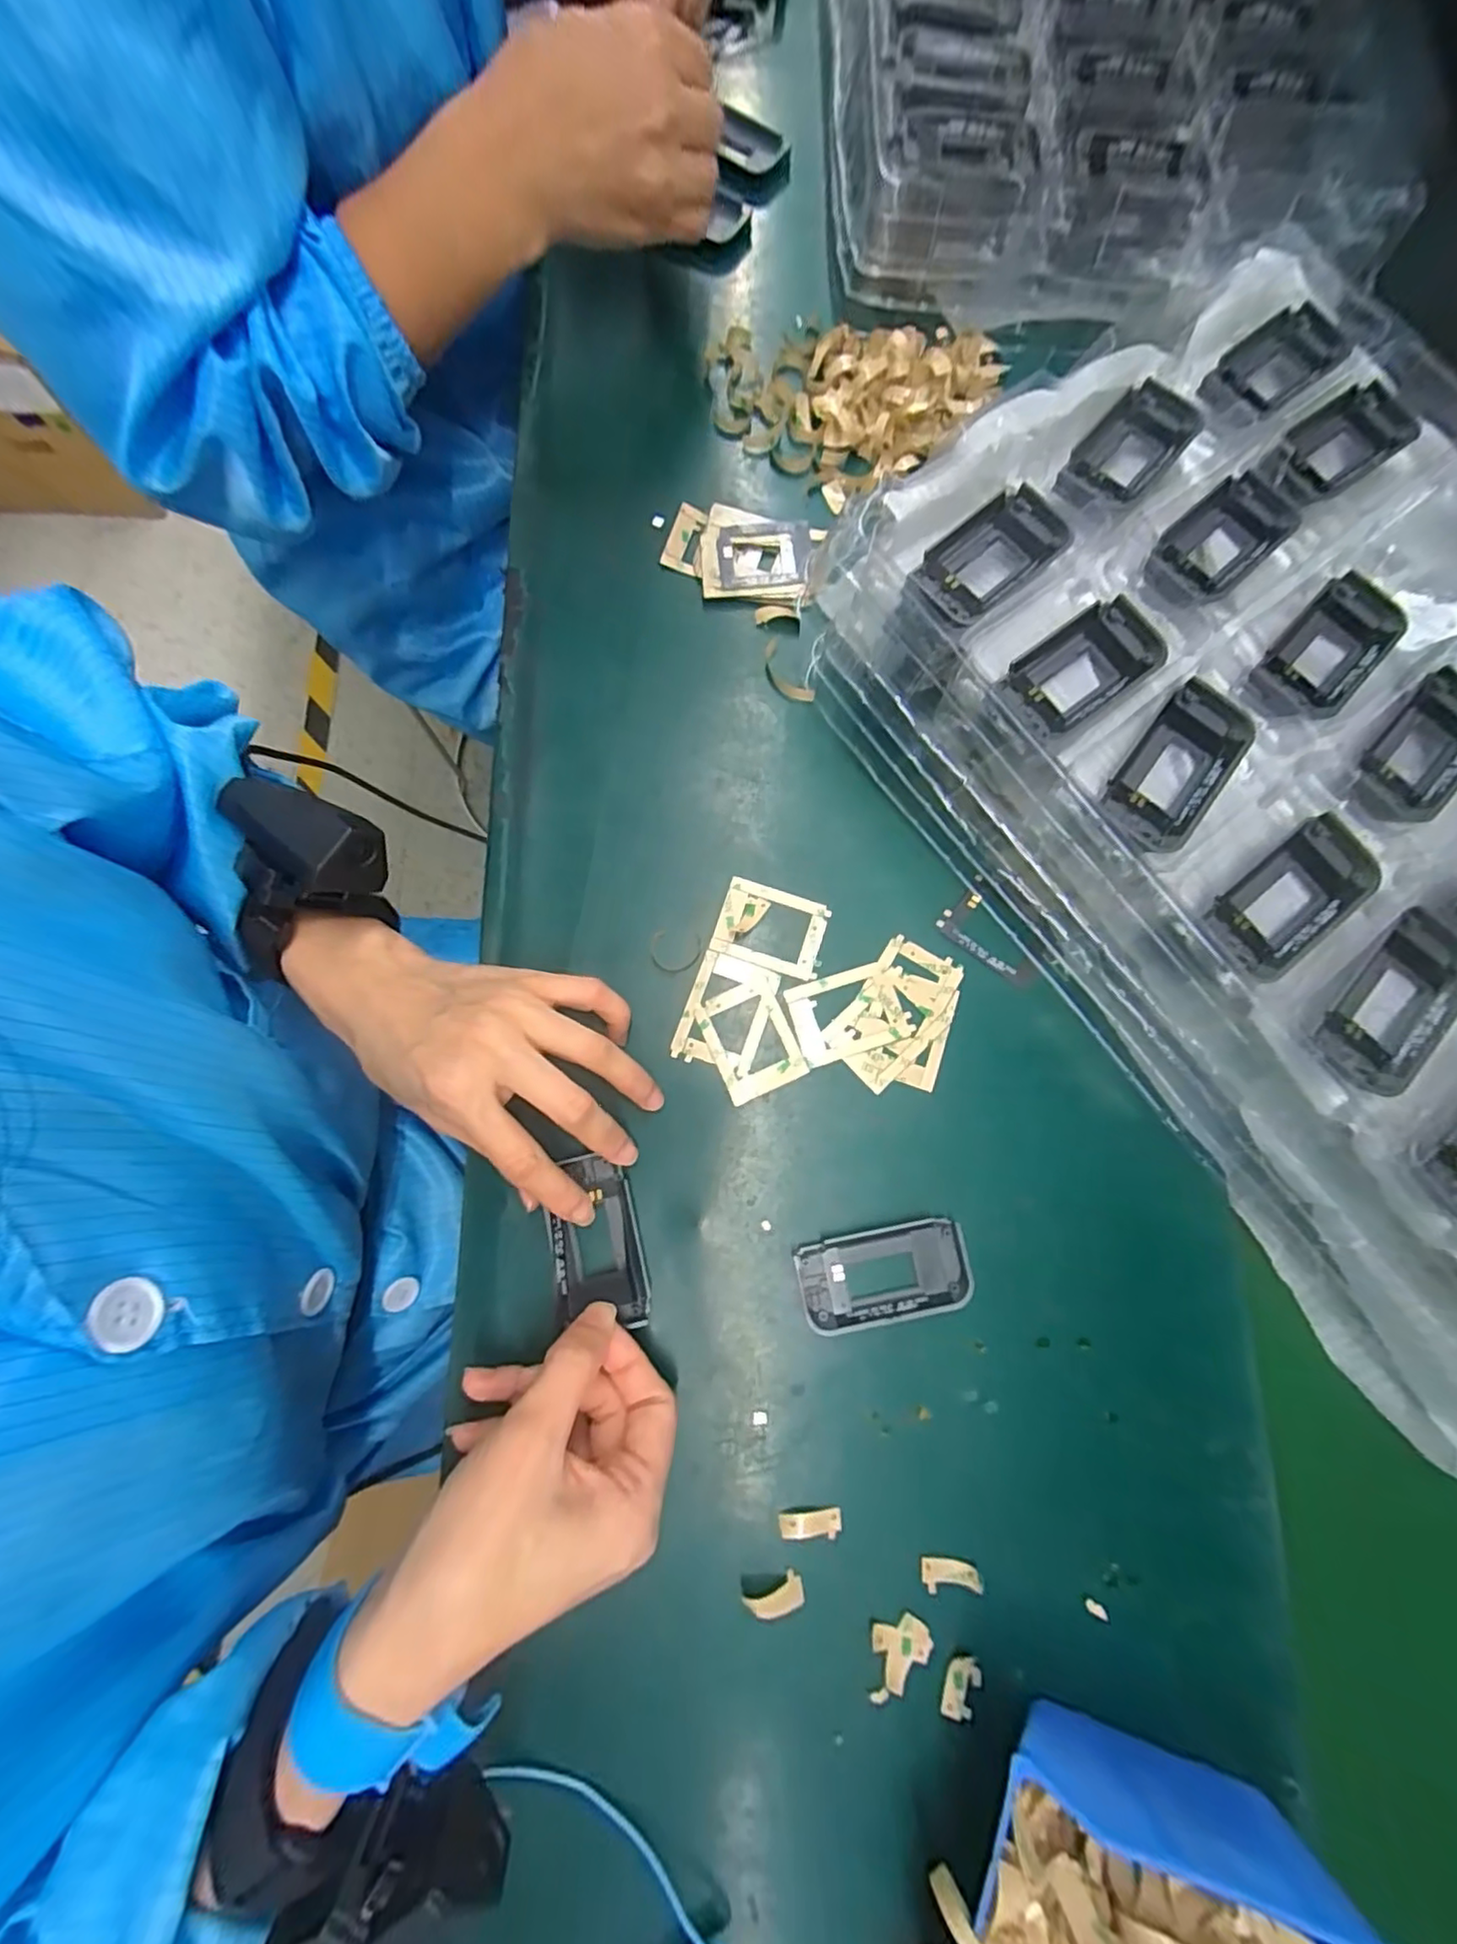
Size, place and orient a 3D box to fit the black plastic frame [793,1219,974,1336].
[{"bbox_3d":[0.069,0.135,0.288,0.075,0.010,0.037,-11,80,-3],"label":"black plastic frame"}]

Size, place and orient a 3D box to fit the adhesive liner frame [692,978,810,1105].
[{"bbox_3d":[0.011,0.033,0.309,0.040,0.004,0.050,-24,80,-5],"label":"adhesive liner frame"}]

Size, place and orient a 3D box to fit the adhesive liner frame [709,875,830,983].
[{"bbox_3d":[0.022,-0.022,0.321,0.053,0.004,0.040,18,80,3],"label":"adhesive liner frame"}]

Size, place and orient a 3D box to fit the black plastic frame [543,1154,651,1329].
[{"bbox_3d":[-0.059,0.120,0.287,0.039,0.012,0.074,-12,80,-3],"label":"black plastic frame"}]

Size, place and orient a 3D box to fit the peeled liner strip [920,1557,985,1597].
[{"bbox_3d":[0.093,0.253,0.268,0.026,0.004,0.012,5,79,0],"label":"peeled liner strip"}]

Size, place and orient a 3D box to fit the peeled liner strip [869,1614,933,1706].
[{"bbox_3d":[0.071,0.281,0.263,0.024,0.004,0.030,3,79,0],"label":"peeled liner strip"}]

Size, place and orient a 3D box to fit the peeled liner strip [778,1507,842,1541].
[{"bbox_3d":[0.035,0.233,0.271,0.026,0.005,0.011,-1,79,-1],"label":"peeled liner strip"}]

